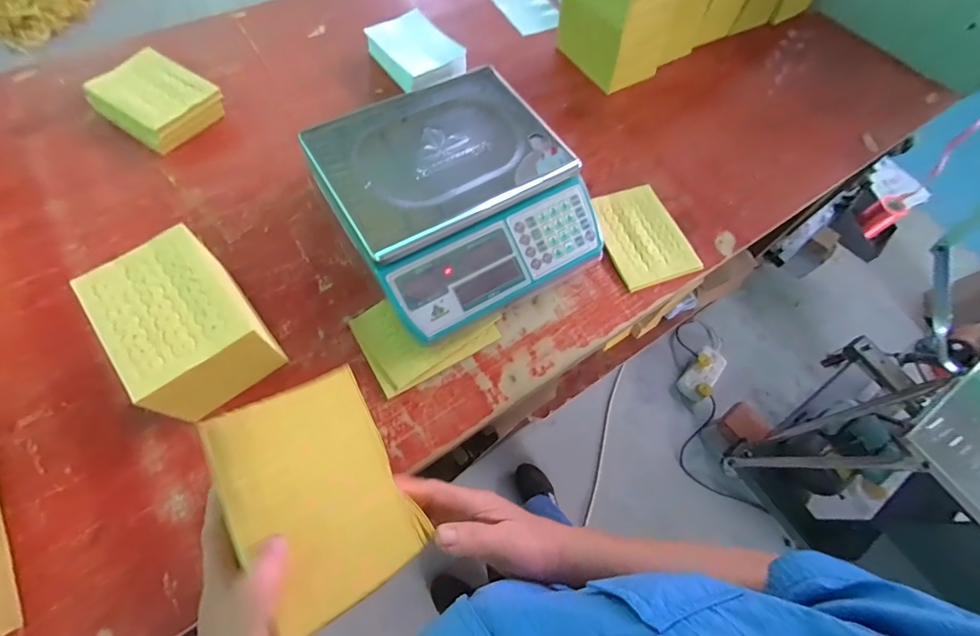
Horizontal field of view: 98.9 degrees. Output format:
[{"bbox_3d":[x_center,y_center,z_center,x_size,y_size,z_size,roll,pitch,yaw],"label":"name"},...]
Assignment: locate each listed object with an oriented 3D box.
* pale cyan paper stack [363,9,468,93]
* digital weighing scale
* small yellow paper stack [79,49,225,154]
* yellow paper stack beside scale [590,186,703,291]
[{"bbox_3d":[-0.125,-0.461,0.733,0.119,0.065,0.155,-32,72,-18],"label":"pale cyan paper stack"},{"bbox_3d":[-0.042,-0.159,0.565,0.301,0.114,0.307,-30,70,-17],"label":"digital weighing scale"},{"bbox_3d":[-0.506,-0.330,0.643,0.161,0.052,0.131,31,66,11],"label":"small yellow paper stack"},{"bbox_3d":[0.226,-0.125,0.625,0.124,0.010,0.160,-19,67,-12],"label":"yellow paper stack beside scale"}]

